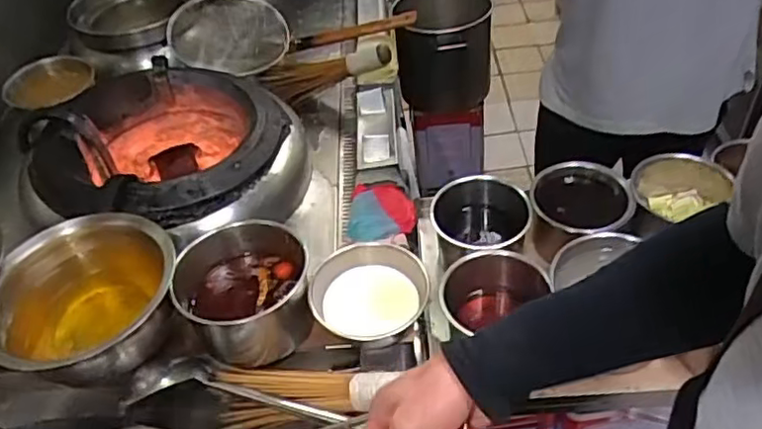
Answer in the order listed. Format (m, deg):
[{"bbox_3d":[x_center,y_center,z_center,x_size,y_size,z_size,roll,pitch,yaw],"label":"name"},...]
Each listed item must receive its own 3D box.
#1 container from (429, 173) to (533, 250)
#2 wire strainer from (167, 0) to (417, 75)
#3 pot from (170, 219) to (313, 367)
[{"bbox_3d":[0.160,0.025,1.009,0.148,0.121,0.145,-4,45,4],"label":"container"},{"bbox_3d":[-0.207,-0.429,1.455,0.566,0.085,0.223,4,46,11],"label":"wire strainer"},{"bbox_3d":[-0.193,0.115,0.923,0.179,0.151,0.167,-4,45,4],"label":"pot"}]

